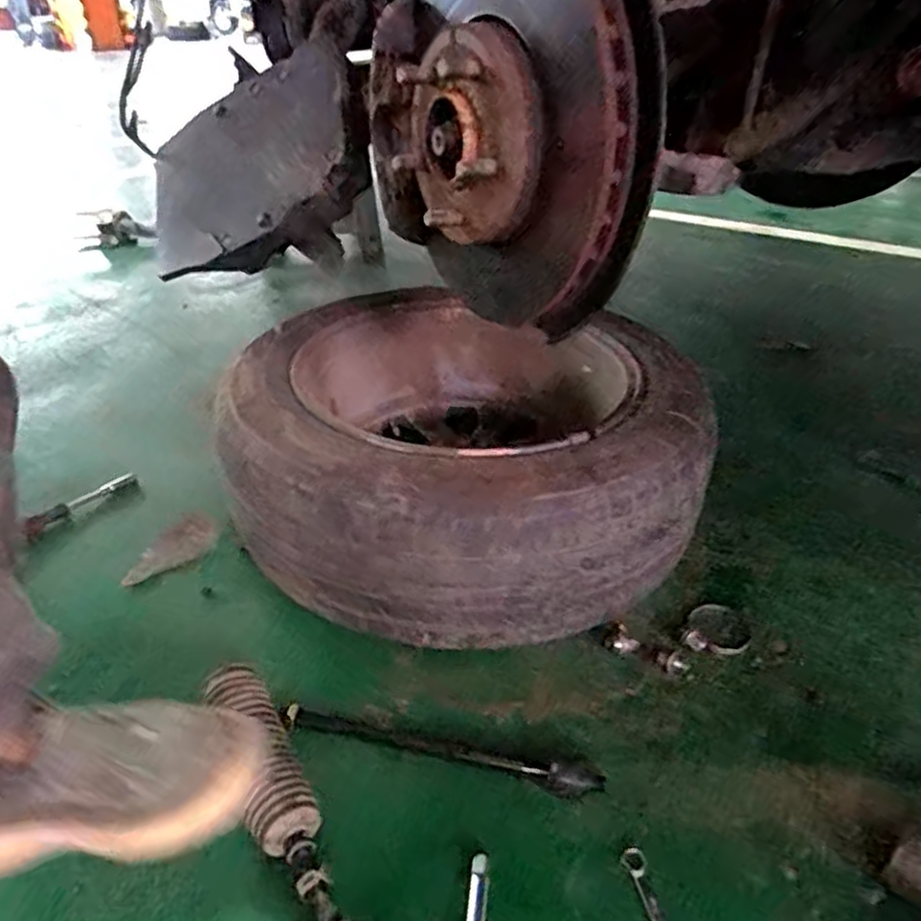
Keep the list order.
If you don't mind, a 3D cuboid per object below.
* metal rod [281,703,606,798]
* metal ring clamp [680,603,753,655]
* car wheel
[{"bbox_3d":[-0.021,0.261,0.626,0.294,0.021,0.031,8,35,11],"label":"metal rod"},{"bbox_3d":[0.284,0.185,0.752,0.067,0.011,0.087,18,37,24],"label":"metal ring clamp"},{"bbox_3d":[0.013,-0.020,0.859,0.538,0.184,0.515,1,33,-1],"label":"car wheel"}]

